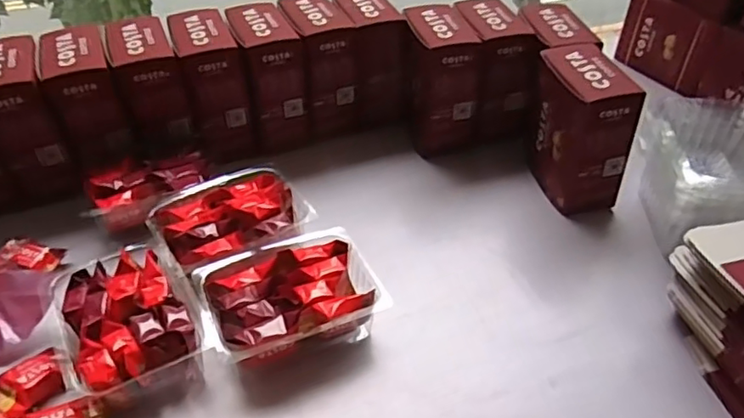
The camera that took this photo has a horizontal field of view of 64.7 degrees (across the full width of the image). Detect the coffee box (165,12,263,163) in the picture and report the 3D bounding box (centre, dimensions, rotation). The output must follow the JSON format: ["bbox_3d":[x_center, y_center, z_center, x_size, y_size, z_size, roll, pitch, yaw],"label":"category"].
[{"bbox_3d":[-0.157,-0.122,0.579,0.056,0.116,0.093,-13,42,-17],"label":"coffee box"}]

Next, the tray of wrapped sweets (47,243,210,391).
[{"bbox_3d":[-0.170,0.088,0.415,0.083,0.059,0.112,-21,44,-24],"label":"tray of wrapped sweets"}]

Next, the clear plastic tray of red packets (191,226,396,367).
[{"bbox_3d":[-0.059,0.071,0.429,0.119,0.055,0.093,-16,43,-20],"label":"clear plastic tray of red packets"}]

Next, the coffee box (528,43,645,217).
[{"bbox_3d":[0.184,-0.069,0.537,0.063,0.133,0.096,-4,40,-6],"label":"coffee box"}]

